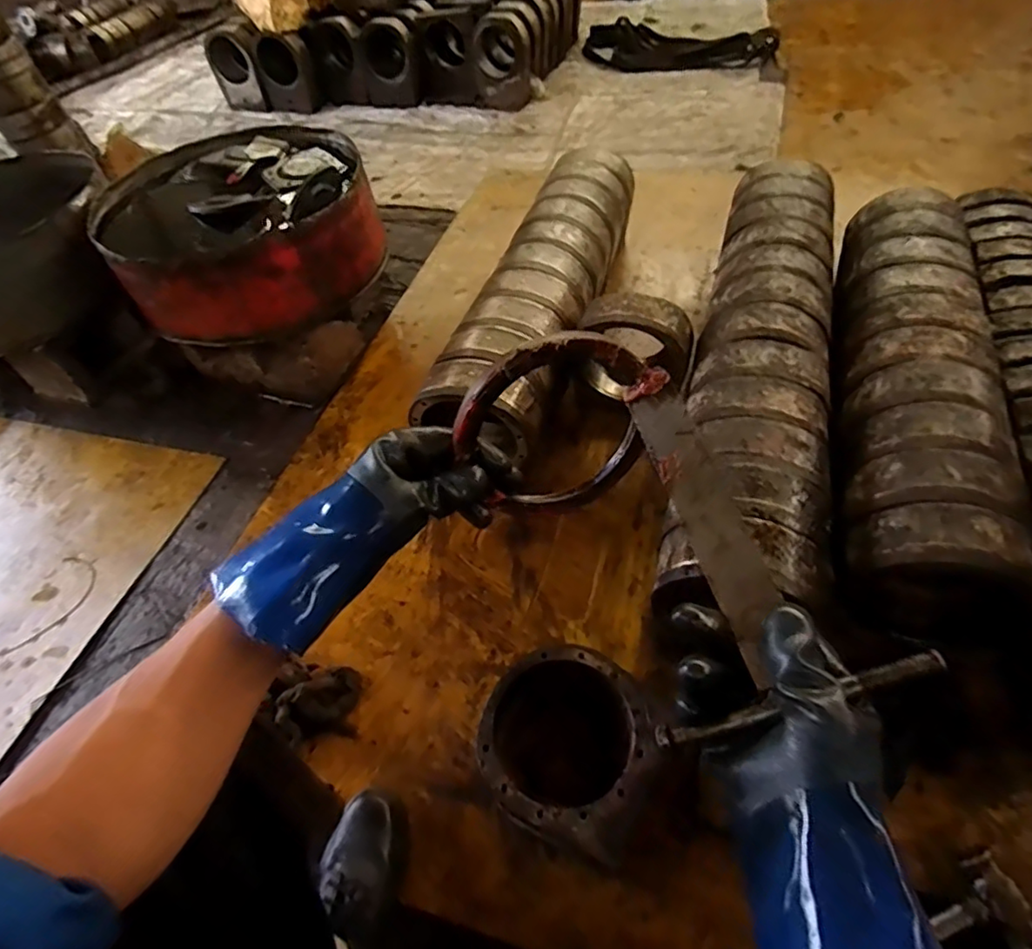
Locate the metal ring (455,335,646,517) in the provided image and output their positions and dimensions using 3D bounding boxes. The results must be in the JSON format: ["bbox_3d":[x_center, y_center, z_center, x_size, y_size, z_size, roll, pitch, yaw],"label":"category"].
[{"bbox_3d":[0.030,-0.030,0.436,0.141,0.152,0.017,-19,45,-8],"label":"metal ring"}]

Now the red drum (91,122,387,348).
[{"bbox_3d":[-0.585,-0.539,1.297,0.555,0.210,0.486,-29,54,-17],"label":"red drum"}]

